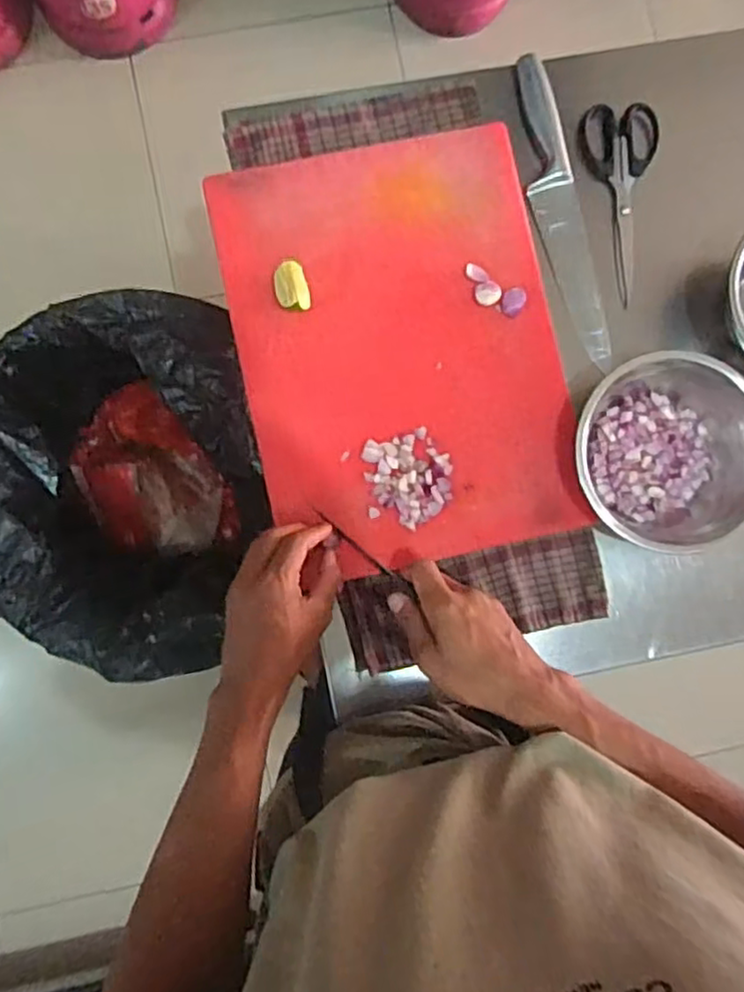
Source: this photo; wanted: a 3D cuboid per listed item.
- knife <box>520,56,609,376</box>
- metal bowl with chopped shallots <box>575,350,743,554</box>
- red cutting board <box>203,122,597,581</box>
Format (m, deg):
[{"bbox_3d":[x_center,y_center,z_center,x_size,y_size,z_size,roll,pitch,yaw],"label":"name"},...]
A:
[{"bbox_3d":[0.179,-0.267,0.640,0.042,0.017,0.296,-14,88,-3],"label":"knife"},{"bbox_3d":[0.264,-0.038,0.614,0.166,0.063,0.172,0,87,-2],"label":"metal bowl with chopped shallots"},{"bbox_3d":[0.026,-0.133,0.617,0.284,0.026,0.381,-12,88,-3],"label":"red cutting board"}]

